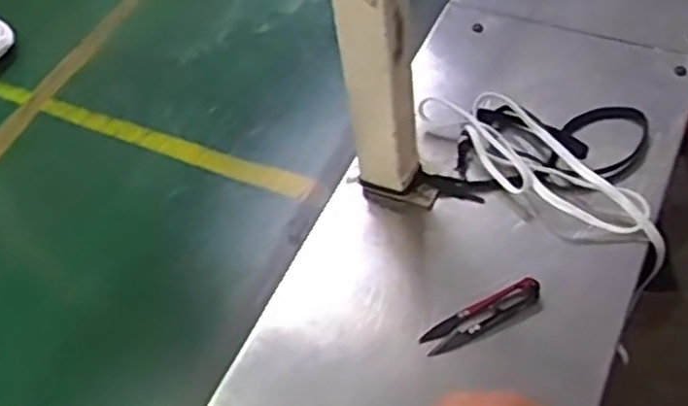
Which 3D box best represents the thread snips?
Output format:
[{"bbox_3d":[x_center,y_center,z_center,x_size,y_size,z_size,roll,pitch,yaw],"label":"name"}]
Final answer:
[{"bbox_3d":[0.108,0.088,0.598,0.099,0.015,0.025,-25,55,-12],"label":"thread snips"}]

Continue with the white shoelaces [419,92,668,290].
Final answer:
[{"bbox_3d":[0.174,-0.025,0.675,0.068,0.048,0.248,-33,57,-17],"label":"white shoelaces"}]

